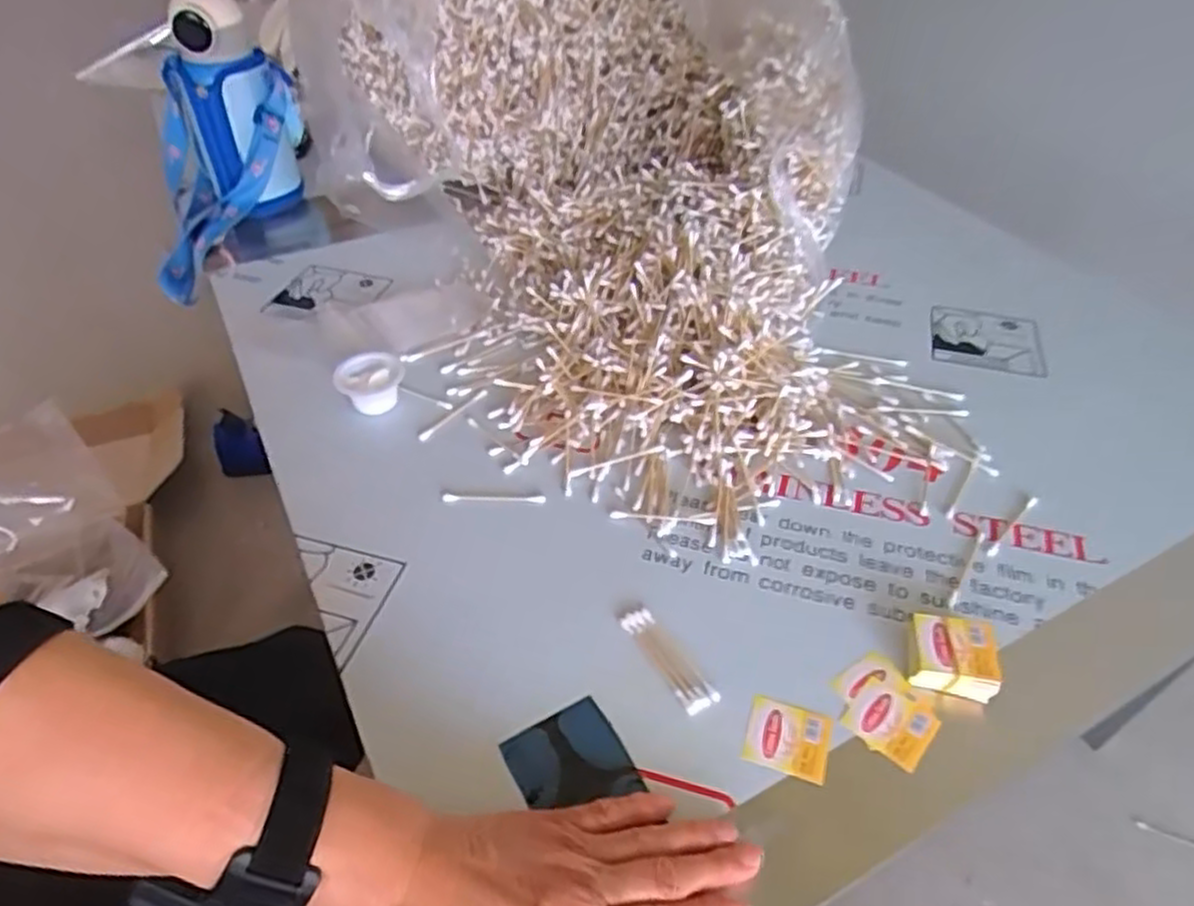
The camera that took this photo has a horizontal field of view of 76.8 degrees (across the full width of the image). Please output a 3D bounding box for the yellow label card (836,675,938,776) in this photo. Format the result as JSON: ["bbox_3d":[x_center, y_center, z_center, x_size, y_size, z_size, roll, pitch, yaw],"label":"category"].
[{"bbox_3d":[0.166,0.152,0.426,0.044,0.004,0.039,32,52,28],"label":"yellow label card"}]

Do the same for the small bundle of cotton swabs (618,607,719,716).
[{"bbox_3d":[0.043,0.122,0.450,0.021,0.006,0.073,-24,50,-24],"label":"small bundle of cotton swabs"}]

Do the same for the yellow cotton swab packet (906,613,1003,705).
[{"bbox_3d":[0.211,0.120,0.445,0.047,0.020,0.044,10,45,9],"label":"yellow cotton swab packet"}]

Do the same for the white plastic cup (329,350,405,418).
[{"bbox_3d":[-0.182,-0.055,0.611,0.054,0.028,0.054,1,44,-1],"label":"white plastic cup"}]

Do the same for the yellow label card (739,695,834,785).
[{"bbox_3d":[0.105,0.158,0.418,0.045,0.004,0.040,14,45,13],"label":"yellow label card"}]

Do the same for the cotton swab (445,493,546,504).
[{"bbox_3d":[-0.074,0.033,0.540,0.073,0.005,0.008,-1,45,2],"label":"cotton swab"}]

